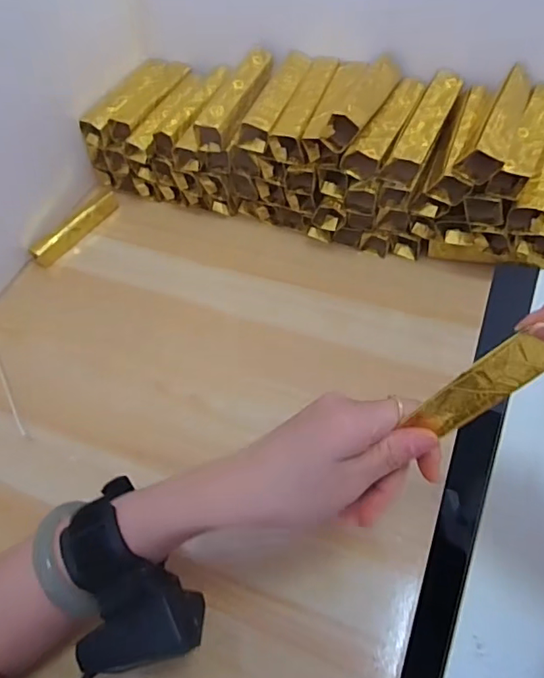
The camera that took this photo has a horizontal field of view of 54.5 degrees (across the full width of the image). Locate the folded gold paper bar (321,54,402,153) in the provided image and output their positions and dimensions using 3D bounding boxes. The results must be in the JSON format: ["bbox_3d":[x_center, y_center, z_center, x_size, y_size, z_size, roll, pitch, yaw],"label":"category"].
[{"bbox_3d":[0.086,-0.214,0.472,0.030,0.034,0.120,23,61,19],"label":"folded gold paper bar"}]

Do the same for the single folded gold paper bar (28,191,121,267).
[{"bbox_3d":[-0.213,-0.121,0.580,0.015,0.025,0.115,28,60,25],"label":"single folded gold paper bar"}]

